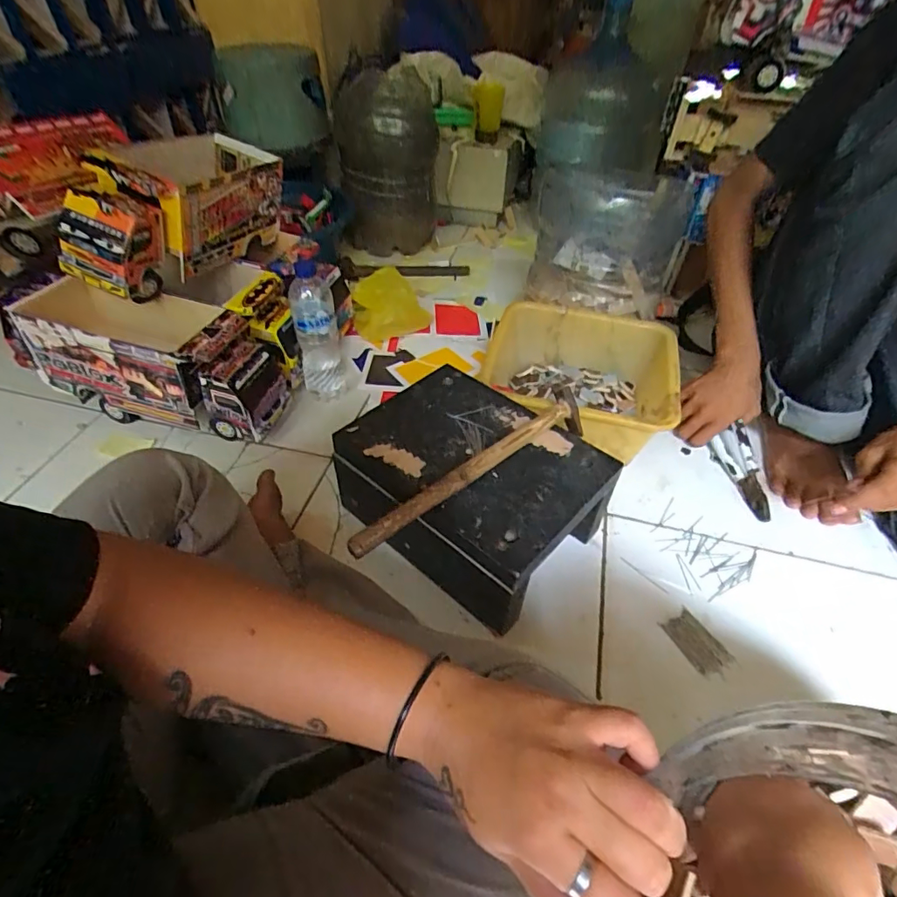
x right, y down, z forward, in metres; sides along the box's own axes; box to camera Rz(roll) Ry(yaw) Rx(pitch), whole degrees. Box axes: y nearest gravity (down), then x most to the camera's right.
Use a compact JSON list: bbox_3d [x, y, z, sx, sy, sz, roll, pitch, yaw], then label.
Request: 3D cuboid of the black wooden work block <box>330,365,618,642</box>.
[{"bbox_3d":[0.020,0.054,0.630,0.278,0.139,0.237,35,53,27],"label":"black wooden work block"}]

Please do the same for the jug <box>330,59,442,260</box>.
[{"bbox_3d":[-0.142,-0.624,1.156,0.221,0.372,0.213,-3,45,-5],"label":"jug"}]

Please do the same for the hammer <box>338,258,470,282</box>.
[{"bbox_3d":[-0.097,-0.420,1.164,0.295,0.031,0.061,-8,42,-10],"label":"hammer"}]

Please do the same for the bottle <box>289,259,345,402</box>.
[{"bbox_3d":[-0.204,-0.176,0.795,0.070,0.212,0.064,-10,47,-13],"label":"bottle"}]

